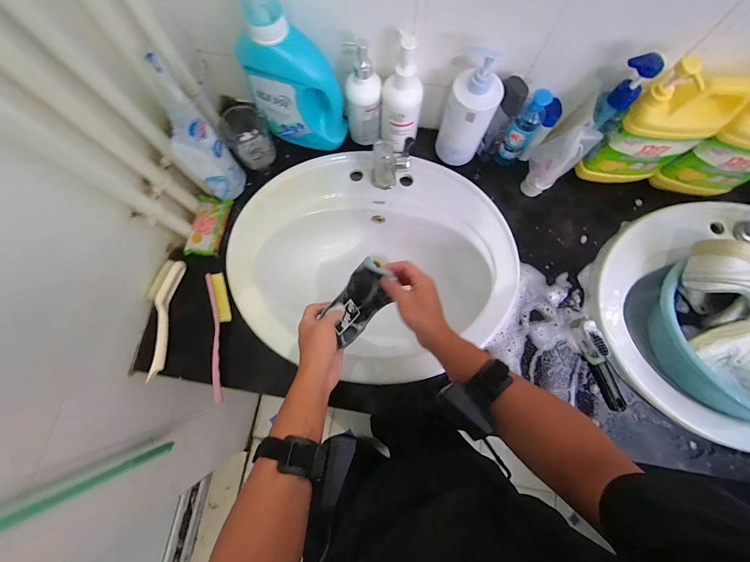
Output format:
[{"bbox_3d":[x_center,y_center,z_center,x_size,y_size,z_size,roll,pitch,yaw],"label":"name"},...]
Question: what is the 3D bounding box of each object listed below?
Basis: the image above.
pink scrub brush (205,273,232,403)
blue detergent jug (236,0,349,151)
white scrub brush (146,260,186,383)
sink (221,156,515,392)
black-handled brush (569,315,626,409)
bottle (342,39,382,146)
[{"bbox_3d":[-0.279,0.099,0.579,0.030,0.037,0.224,-5,76,-2],"label":"pink scrub brush"},{"bbox_3d":[-0.140,-0.347,0.556,0.166,0.249,0.083,15,77,3],"label":"blue detergent jug"},{"bbox_3d":[-0.391,0.066,0.586,0.044,0.023,0.211,6,76,1],"label":"white scrub brush"},{"bbox_3d":[0.003,-0.028,0.689,0.542,0.166,0.435,13,77,3],"label":"sink"},{"bbox_3d":[0.409,0.149,0.578,0.041,0.033,0.171,-23,78,-6],"label":"black-handled brush"},{"bbox_3d":[-0.020,-0.333,0.596,0.065,0.189,0.060,-5,76,-2],"label":"bottle"}]

